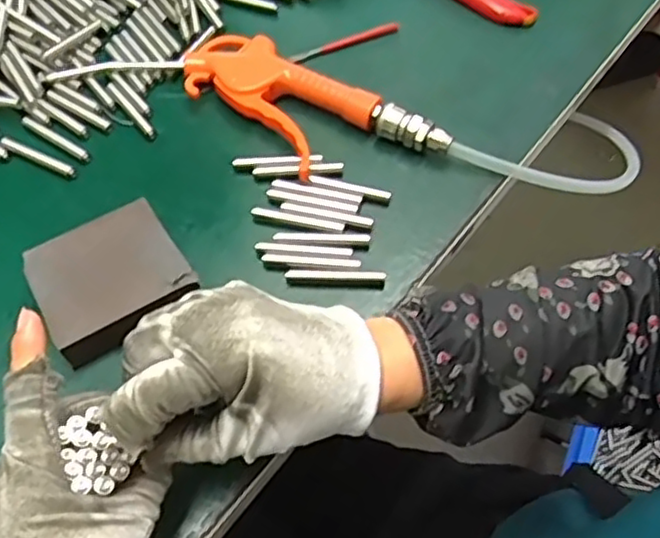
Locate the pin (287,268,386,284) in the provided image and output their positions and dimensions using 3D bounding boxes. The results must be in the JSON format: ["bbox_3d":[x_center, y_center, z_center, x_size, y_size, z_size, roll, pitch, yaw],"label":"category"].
[{"bbox_3d":[0.003,0.004,0.397,0.057,0.007,0.007,3,58,3],"label":"pin"}]

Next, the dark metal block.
[{"bbox_3d":[-0.124,0.007,0.385,0.079,0.023,0.073,-30,62,-16],"label":"dark metal block"}]

